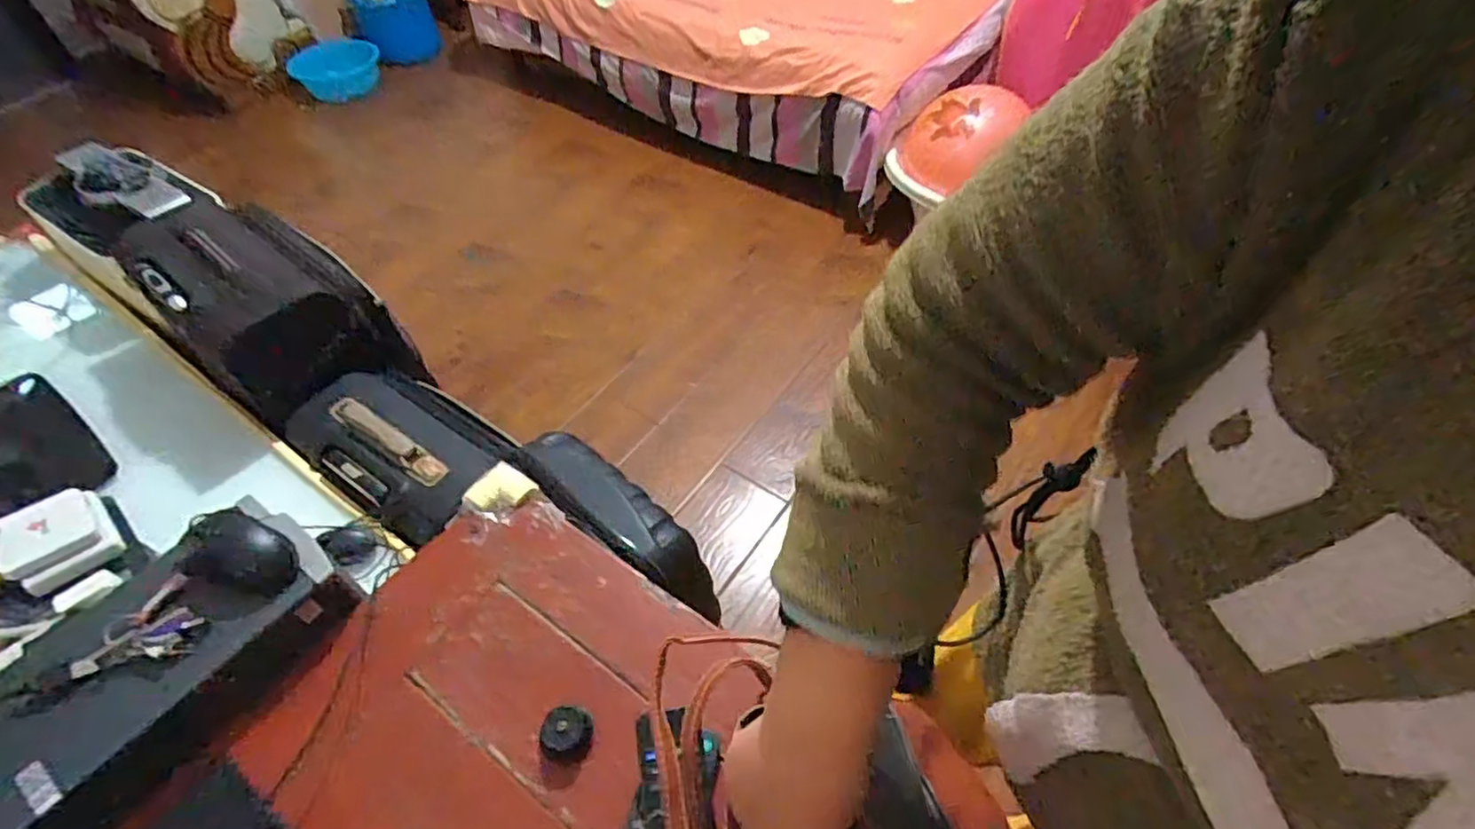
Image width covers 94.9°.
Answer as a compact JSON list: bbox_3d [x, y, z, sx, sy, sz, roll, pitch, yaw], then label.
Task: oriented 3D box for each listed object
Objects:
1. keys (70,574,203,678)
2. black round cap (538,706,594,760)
[{"bbox_3d":[-0.495,0.174,0.566,0.086,0.012,0.068,-13,52,-7],"label":"keys"},{"bbox_3d":[-0.140,0.262,0.556,0.039,0.027,0.035,-10,52,-5],"label":"black round cap"}]

